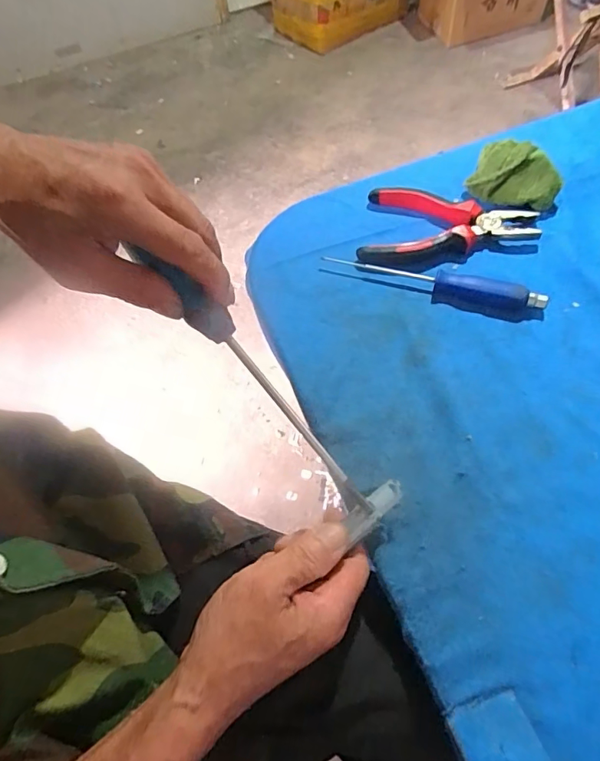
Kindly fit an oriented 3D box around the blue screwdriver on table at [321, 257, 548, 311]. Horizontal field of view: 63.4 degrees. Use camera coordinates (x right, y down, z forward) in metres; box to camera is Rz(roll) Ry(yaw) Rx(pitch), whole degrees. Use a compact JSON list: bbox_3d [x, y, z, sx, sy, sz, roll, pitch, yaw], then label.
[{"bbox_3d":[0.114,-0.088,0.424,0.187,0.019,0.023,17,63,13],"label":"blue screwdriver on table"}]

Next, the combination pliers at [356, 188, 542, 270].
[{"bbox_3d":[0.131,-0.131,0.441,0.150,0.019,0.091,15,62,12],"label":"combination pliers"}]

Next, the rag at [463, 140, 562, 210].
[{"bbox_3d":[0.199,-0.191,0.455,0.083,0.046,0.046,35,68,21],"label":"rag"}]

